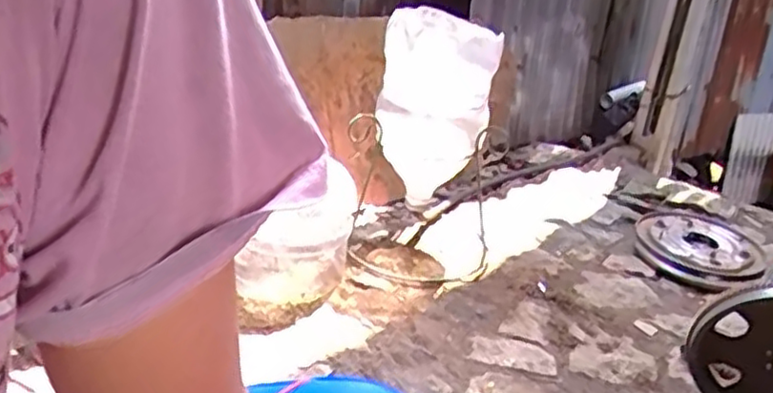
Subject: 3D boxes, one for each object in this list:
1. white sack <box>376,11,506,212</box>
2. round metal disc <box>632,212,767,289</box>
[{"bbox_3d":[0.103,-0.172,1.514,0.235,0.388,0.166,2,26,-6],"label":"white sack"},{"bbox_3d":[0.774,0.127,1.787,0.303,0.081,0.303,4,26,-2],"label":"round metal disc"}]

